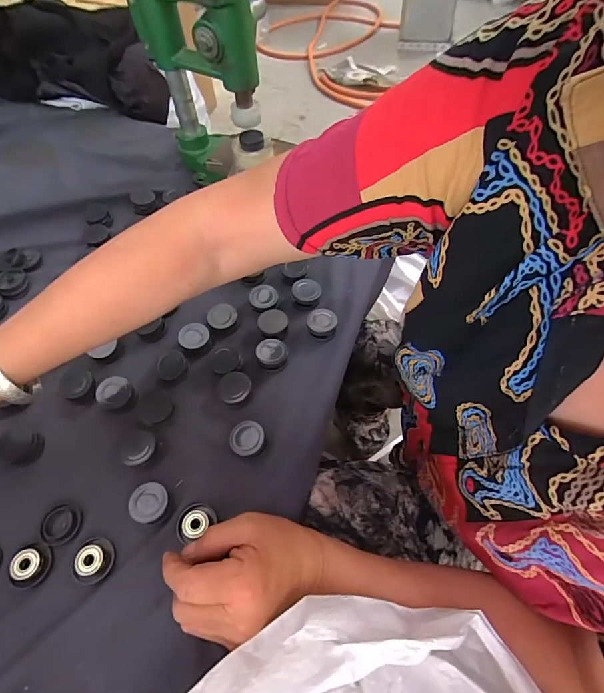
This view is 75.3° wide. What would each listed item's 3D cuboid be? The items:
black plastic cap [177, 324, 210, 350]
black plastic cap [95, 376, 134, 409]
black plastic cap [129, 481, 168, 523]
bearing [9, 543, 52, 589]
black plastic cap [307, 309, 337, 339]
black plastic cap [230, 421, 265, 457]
[{"bbox_3d":[-0.118,-0.010,0.427,0.033,0.014,0.027,-1,57,2],"label":"black plastic cap"},{"bbox_3d":[-0.188,0.046,0.395,0.031,0.012,0.033,-1,57,2],"label":"black plastic cap"},{"bbox_3d":[-0.130,0.136,0.338,0.035,0.019,0.032,-1,57,2],"label":"black plastic cap"},{"bbox_3d":[-0.221,0.178,0.318,0.027,0.011,0.031,4,58,5],"label":"bearing"},{"bbox_3d":[0.022,-0.025,0.434,0.034,0.018,0.034,-1,57,2],"label":"black plastic cap"},{"bbox_3d":[-0.050,0.088,0.366,0.032,0.016,0.032,-1,57,2],"label":"black plastic cap"}]

